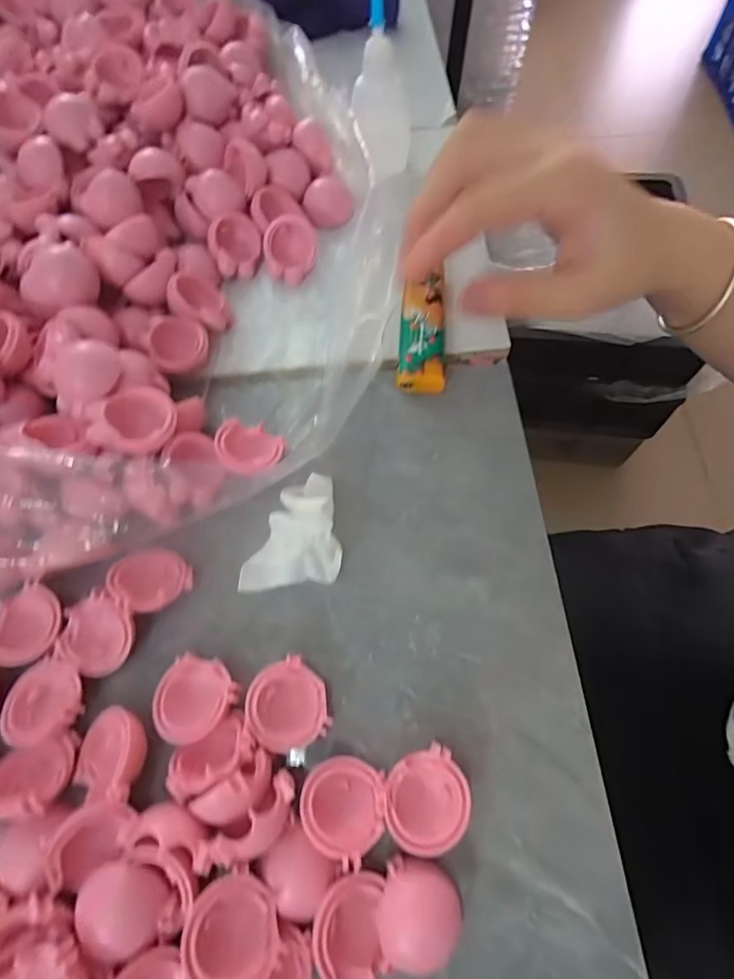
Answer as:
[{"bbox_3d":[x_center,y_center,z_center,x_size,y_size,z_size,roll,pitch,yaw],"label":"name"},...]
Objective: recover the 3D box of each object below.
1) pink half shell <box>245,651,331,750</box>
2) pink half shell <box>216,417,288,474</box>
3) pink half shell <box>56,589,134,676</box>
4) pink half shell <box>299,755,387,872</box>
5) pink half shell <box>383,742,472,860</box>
[{"bbox_3d":[-0.030,0.082,0.191,0.030,0.016,0.030,6,62,-10],"label":"pink half shell"},{"bbox_3d":[-0.054,-0.019,0.233,0.030,0.011,0.030,13,48,-15],"label":"pink half shell"},{"bbox_3d":[-0.107,0.058,0.202,0.027,0.019,0.030,6,65,5],"label":"pink half shell"},{"bbox_3d":[-0.008,0.109,0.173,0.028,0.015,0.028,0,60,1],"label":"pink half shell"},{"bbox_3d":[0.020,0.108,0.178,0.029,0.015,0.029,1,70,-1],"label":"pink half shell"}]

